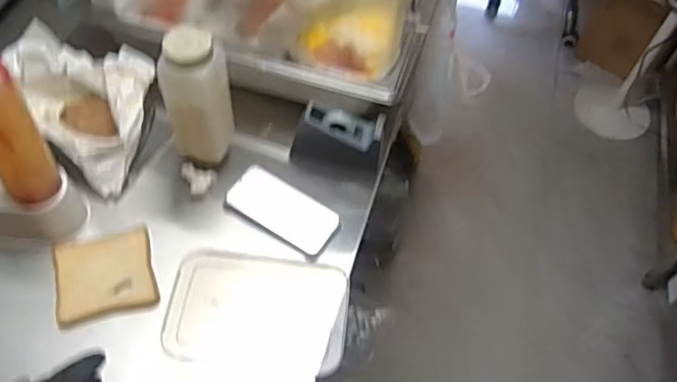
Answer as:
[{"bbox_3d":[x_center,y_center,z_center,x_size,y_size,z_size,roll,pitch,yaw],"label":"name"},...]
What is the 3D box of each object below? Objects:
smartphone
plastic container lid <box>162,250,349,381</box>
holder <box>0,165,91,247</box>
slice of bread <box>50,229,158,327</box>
[{"bbox_3d":[-0.082,0.028,0.889,0.169,0.007,0.085,31,69,12],"label":"smartphone"},{"bbox_3d":[-0.106,0.162,0.799,0.231,0.017,0.170,6,56,1],"label":"plastic container lid"},{"bbox_3d":[-0.435,0.014,0.805,0.156,0.095,0.083,5,56,0],"label":"holder"},{"bbox_3d":[-0.311,0.111,0.798,0.123,0.010,0.116,-14,58,-13],"label":"slice of bread"}]

